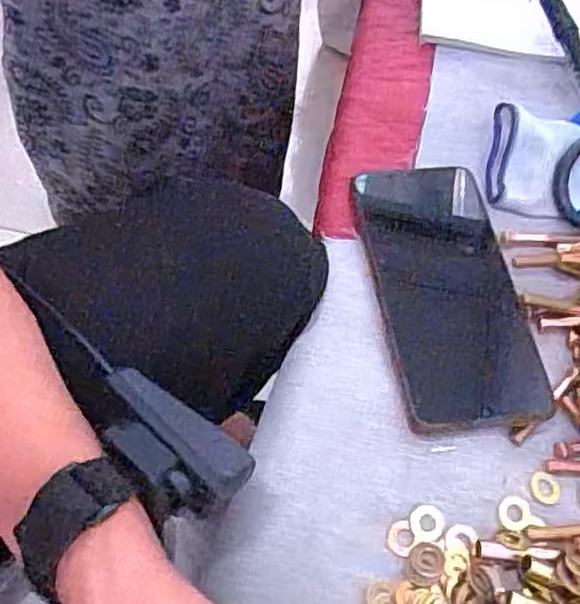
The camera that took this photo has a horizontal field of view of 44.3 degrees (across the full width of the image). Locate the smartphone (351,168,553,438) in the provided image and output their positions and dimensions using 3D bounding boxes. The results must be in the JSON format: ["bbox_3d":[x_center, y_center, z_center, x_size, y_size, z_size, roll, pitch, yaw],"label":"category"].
[{"bbox_3d":[0.090,-0.009,0.407,0.081,0.007,0.166,-8,61,-6],"label":"smartphone"}]

